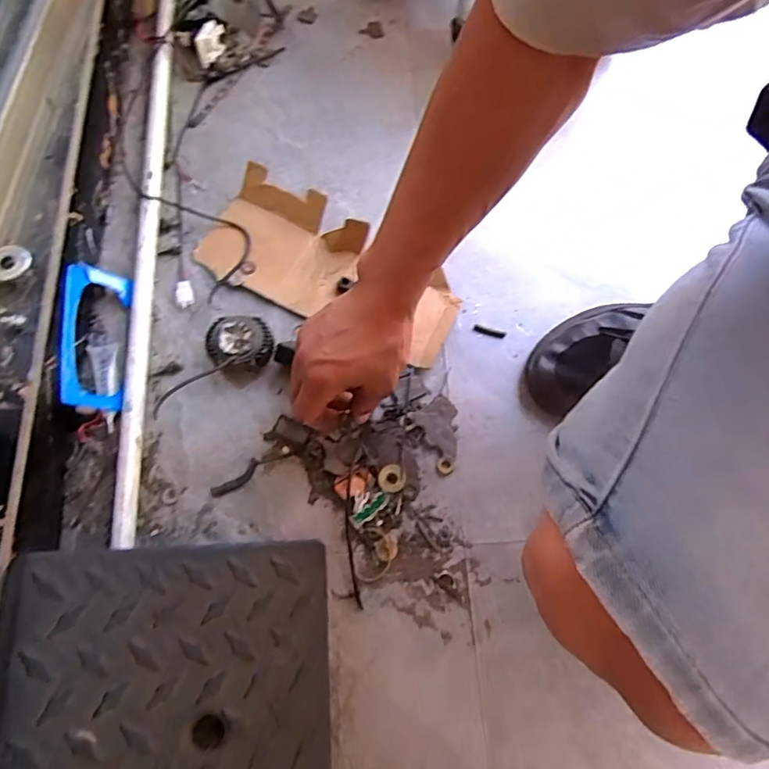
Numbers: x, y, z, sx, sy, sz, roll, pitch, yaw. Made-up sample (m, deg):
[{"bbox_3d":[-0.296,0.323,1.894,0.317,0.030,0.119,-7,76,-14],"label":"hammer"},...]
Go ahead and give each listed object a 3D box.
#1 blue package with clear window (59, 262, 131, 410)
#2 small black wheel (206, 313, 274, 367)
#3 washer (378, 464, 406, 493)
[{"bbox_3d":[-0.302,-0.054,0.557,0.065,0.012,0.161,14,62,-42],"label":"blue package with clear window"},{"bbox_3d":[-0.151,-0.043,0.570,0.064,0.035,0.056,-7,71,-5],"label":"small black wheel"},{"bbox_3d":[0.007,0.095,0.545,0.027,0.006,0.027,1,70,-2],"label":"washer"}]

